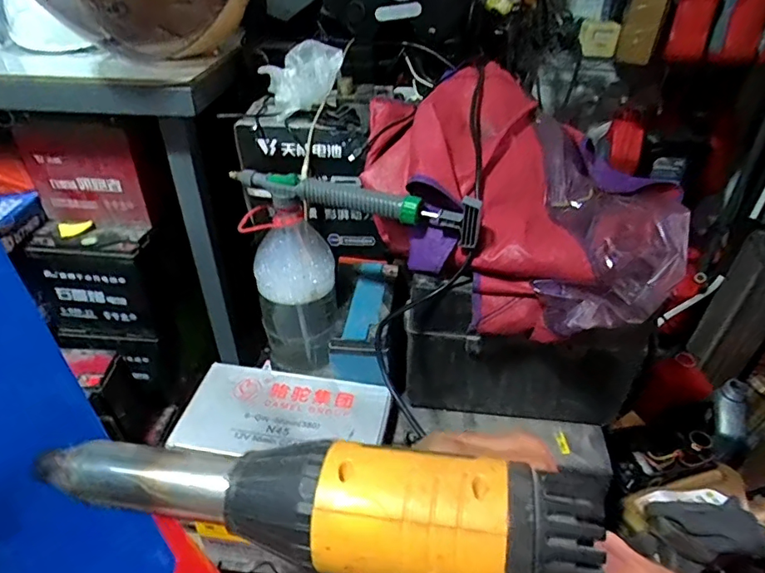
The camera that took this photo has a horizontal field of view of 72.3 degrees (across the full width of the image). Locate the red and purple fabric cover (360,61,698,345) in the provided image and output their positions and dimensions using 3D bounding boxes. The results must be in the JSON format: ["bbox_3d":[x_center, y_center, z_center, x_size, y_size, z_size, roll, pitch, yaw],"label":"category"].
[{"bbox_3d":[0.162,-0.114,0.634,0.305,0.178,0.381,-22,42,-28],"label":"red and purple fabric cover"}]

